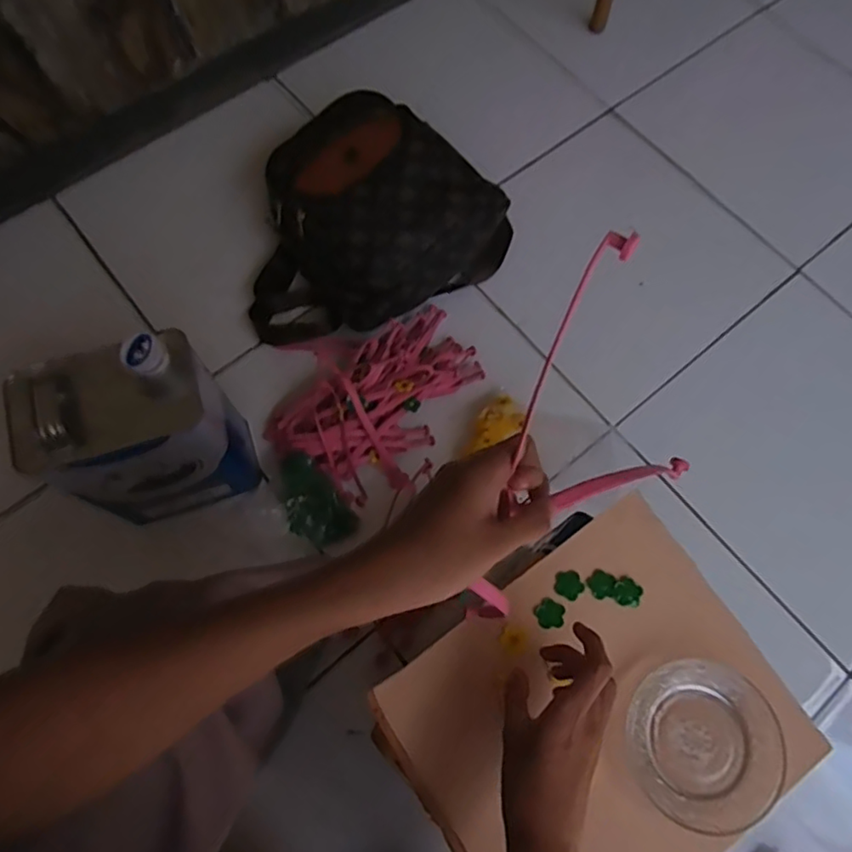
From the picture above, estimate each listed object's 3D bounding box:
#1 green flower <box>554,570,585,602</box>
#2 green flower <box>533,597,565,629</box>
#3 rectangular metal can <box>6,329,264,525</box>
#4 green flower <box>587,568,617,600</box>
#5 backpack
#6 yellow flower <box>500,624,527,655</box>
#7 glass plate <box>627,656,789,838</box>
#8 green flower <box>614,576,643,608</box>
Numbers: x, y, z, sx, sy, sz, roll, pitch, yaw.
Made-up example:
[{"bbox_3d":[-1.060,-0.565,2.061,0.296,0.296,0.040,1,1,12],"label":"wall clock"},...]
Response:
[{"bbox_3d":[0.118,0.131,0.501,0.023,0.004,0.023,39,73,12],"label":"green flower"},{"bbox_3d":[0.101,0.152,0.494,0.024,0.004,0.023,1,70,-2],"label":"green flower"},{"bbox_3d":[-0.294,0.010,0.648,0.162,0.254,0.123,-16,71,-8],"label":"rectangular metal can"},{"bbox_3d":[0.146,0.131,0.502,0.022,0.004,0.023,39,73,12],"label":"green flower"},{"bbox_3d":[-0.089,-0.278,0.812,0.371,0.152,0.265,-33,74,-13],"label":"backpack"},{"bbox_3d":[0.070,0.171,0.486,0.021,0.004,0.018,28,73,8],"label":"yellow flower"},{"bbox_3d":[0.210,0.237,0.457,0.111,0.017,0.114,1,70,-2],"label":"glass plate"},{"bbox_3d":[0.166,0.137,0.498,0.022,0.004,0.024,1,70,-2],"label":"green flower"}]

